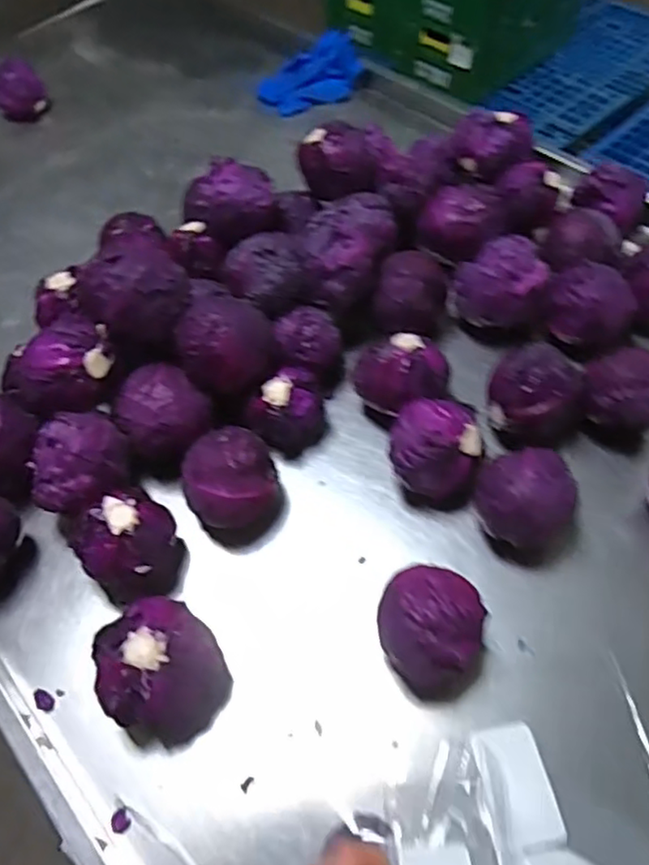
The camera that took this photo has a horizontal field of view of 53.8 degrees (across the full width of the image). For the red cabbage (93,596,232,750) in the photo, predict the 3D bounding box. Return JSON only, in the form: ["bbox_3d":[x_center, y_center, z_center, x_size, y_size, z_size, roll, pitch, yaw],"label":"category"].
[{"bbox_3d":[-0.158,0.233,0.626,0.108,0.107,0.108,-2,56,3],"label":"red cabbage"}]

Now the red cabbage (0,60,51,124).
[{"bbox_3d":[-0.606,-0.684,1.270,0.095,0.083,0.101,-2,56,3],"label":"red cabbage"}]

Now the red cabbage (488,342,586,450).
[{"bbox_3d":[0.252,-0.039,0.762,0.107,0.096,0.099,-2,56,3],"label":"red cabbage"}]

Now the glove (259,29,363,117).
[{"bbox_3d":[-0.011,-0.699,1.252,0.156,0.033,0.258,35,66,24],"label":"glove"}]

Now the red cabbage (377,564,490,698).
[{"bbox_3d":[0.106,0.194,0.628,0.098,0.102,0.105,-2,56,3],"label":"red cabbage"}]

